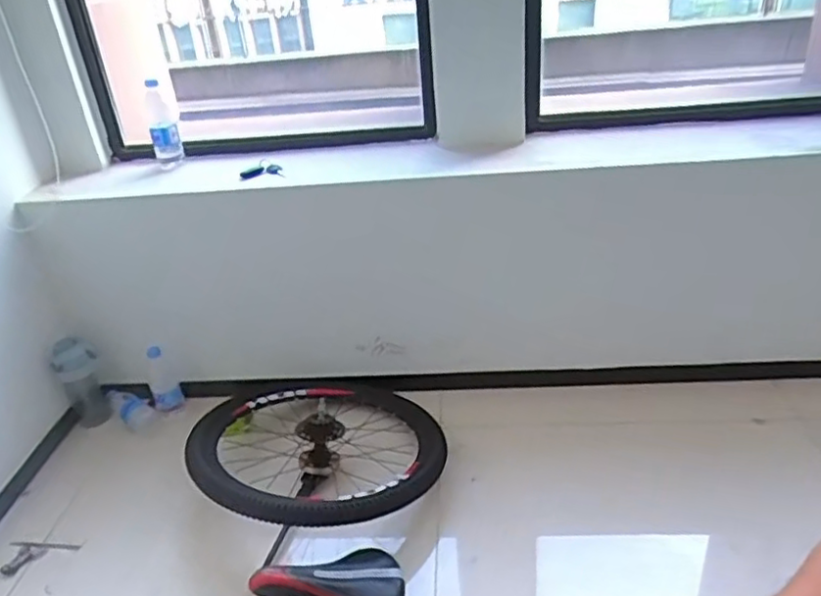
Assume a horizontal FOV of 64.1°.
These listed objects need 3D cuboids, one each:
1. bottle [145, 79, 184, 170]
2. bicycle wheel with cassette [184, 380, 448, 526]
[{"bbox_3d":[-0.569,-0.400,1.508,0.067,0.182,0.059,-14,30,-17],"label":"bottle"},{"bbox_3d":[-0.189,0.293,1.388,0.493,0.120,0.528,-3,29,2],"label":"bicycle wheel with cassette"}]

